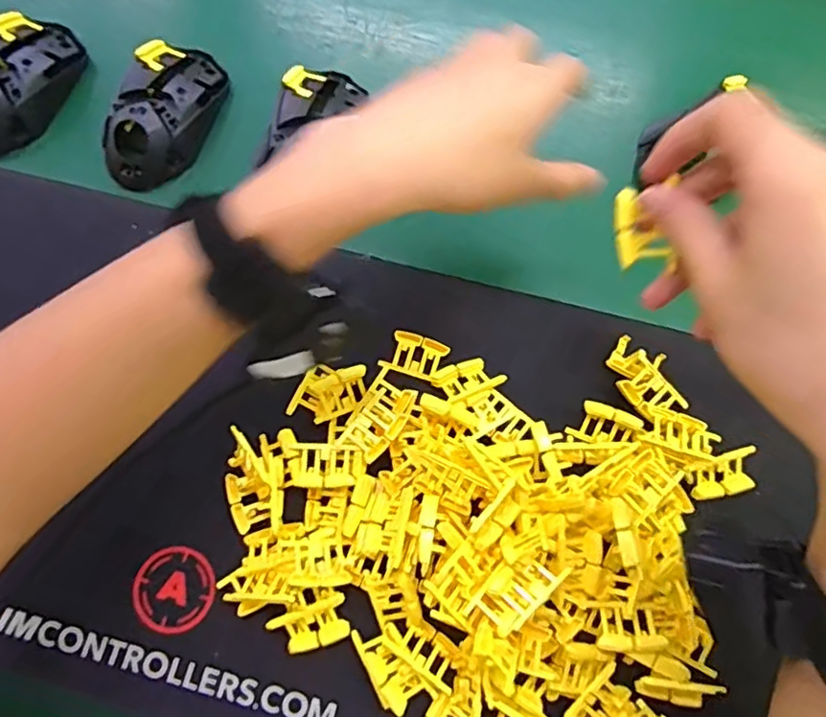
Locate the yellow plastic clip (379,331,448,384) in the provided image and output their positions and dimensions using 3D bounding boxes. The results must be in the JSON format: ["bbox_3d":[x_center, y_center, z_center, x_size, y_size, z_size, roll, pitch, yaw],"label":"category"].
[{"bbox_3d":[0.002,-0.001,0.384,0.036,0.006,0.027,19,72,5],"label":"yellow plastic clip"}]

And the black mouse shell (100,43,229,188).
[{"bbox_3d":[-0.179,-0.179,0.436,0.061,0.032,0.117,13,71,3],"label":"black mouse shell"}]

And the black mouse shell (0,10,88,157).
[{"bbox_3d":[-0.295,-0.203,0.447,0.072,0.039,0.113,15,72,4],"label":"black mouse shell"}]

